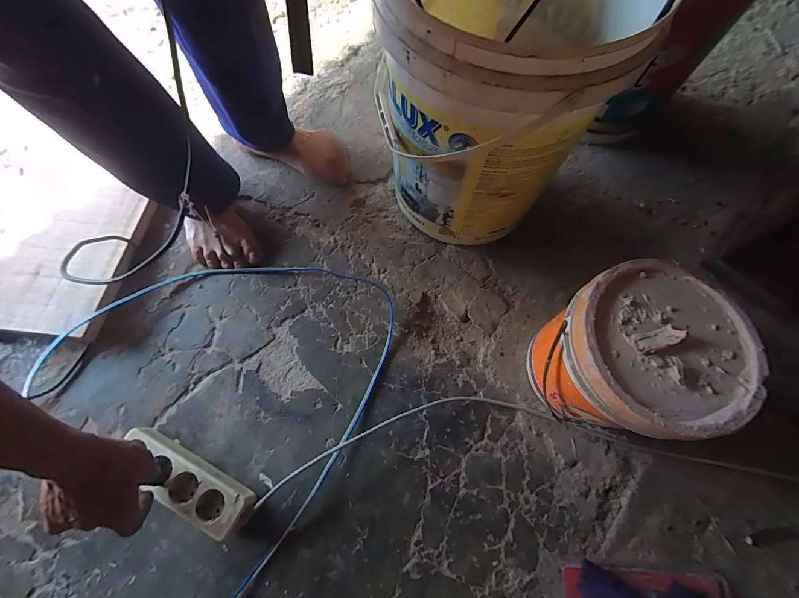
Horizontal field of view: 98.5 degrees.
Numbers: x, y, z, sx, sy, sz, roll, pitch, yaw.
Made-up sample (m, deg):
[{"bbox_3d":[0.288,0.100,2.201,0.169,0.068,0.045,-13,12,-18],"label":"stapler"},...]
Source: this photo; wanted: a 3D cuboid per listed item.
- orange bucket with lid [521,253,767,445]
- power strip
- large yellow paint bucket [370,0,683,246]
[{"bbox_3d":[0.298,0.080,0.461,0.198,0.192,0.194,0,68,0],"label":"orange bucket with lid"},{"bbox_3d":[-0.292,0.244,0.469,0.200,0.039,0.062,30,71,13],"label":"power strip"},{"bbox_3d":[0.125,-0.285,0.501,0.301,0.335,0.316,0,68,0],"label":"large yellow paint bucket"}]

